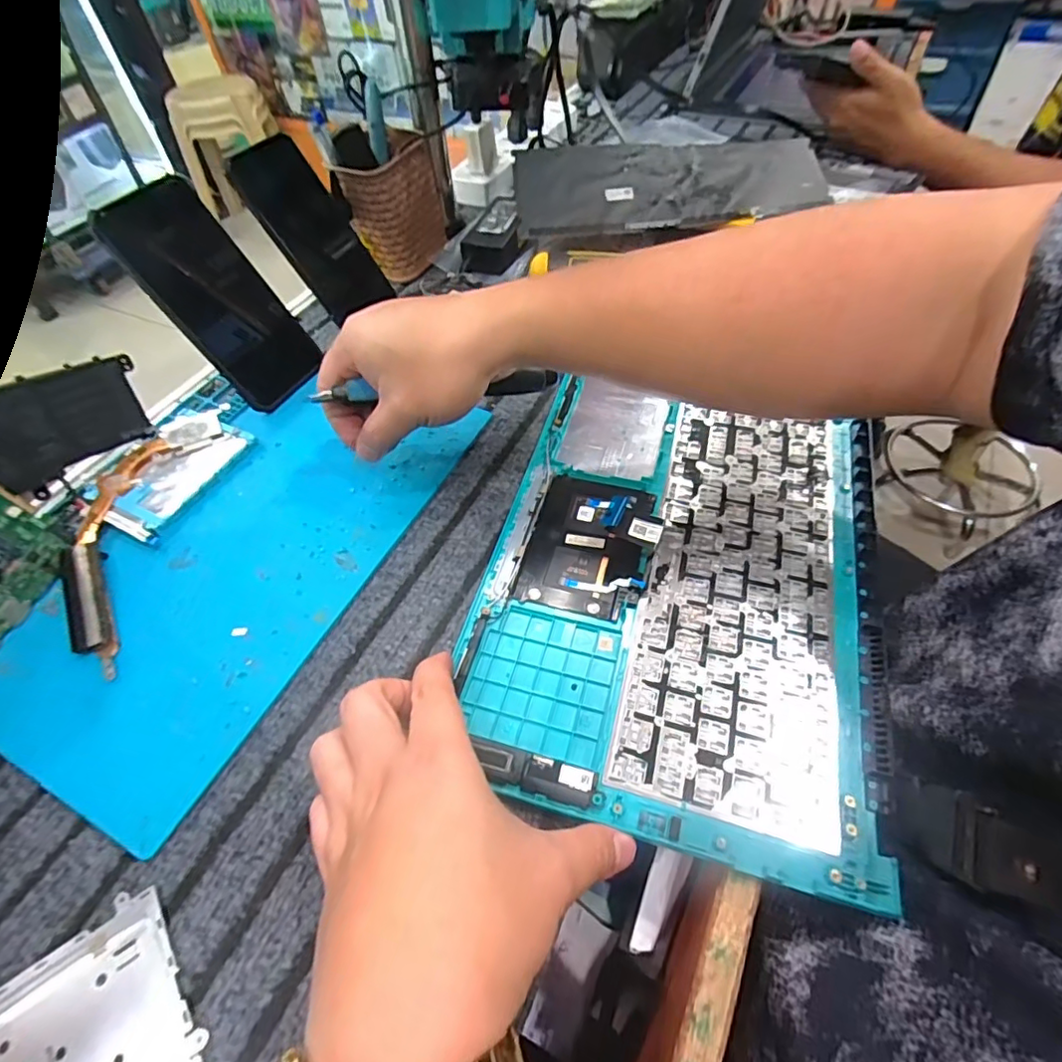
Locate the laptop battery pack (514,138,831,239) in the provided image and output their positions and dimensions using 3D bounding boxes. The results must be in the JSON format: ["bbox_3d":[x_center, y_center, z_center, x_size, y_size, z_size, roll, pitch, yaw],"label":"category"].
[{"bbox_3d":[0.141,-0.355,0.578,0.308,0.014,0.106,-3,76,0],"label":"laptop battery pack"}]

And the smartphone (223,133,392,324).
[{"bbox_3d":[-0.190,-0.264,0.501,0.012,0.141,0.078,5,52,44],"label":"smartphone"}]

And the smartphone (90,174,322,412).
[{"bbox_3d":[-0.235,-0.177,0.433,0.016,0.158,0.080,3,46,46],"label":"smartphone"}]

